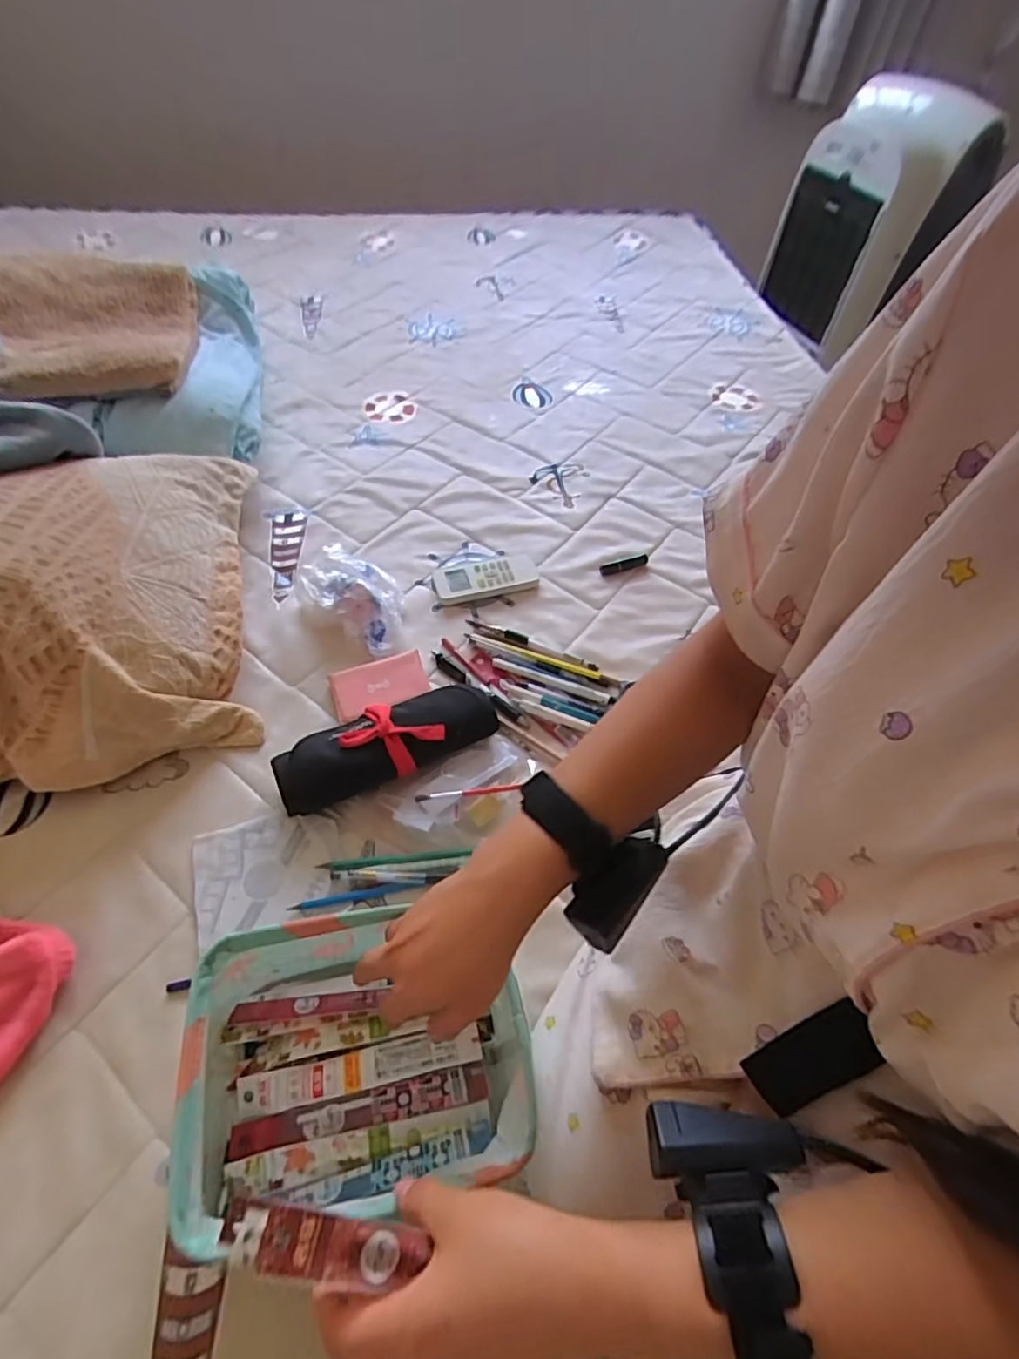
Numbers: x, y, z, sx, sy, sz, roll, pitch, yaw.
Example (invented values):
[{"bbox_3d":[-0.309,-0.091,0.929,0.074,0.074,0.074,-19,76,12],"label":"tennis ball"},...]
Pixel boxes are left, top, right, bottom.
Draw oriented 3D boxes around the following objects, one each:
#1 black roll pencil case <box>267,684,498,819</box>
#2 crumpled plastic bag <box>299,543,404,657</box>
[{"bbox_3d":[-0.117,0.061,0.596,0.214,0.051,0.074,-22,58,-18],"label":"black roll pencil case"},{"bbox_3d":[-0.174,-0.099,0.713,0.143,0.054,0.106,28,57,17],"label":"crumpled plastic bag"}]

